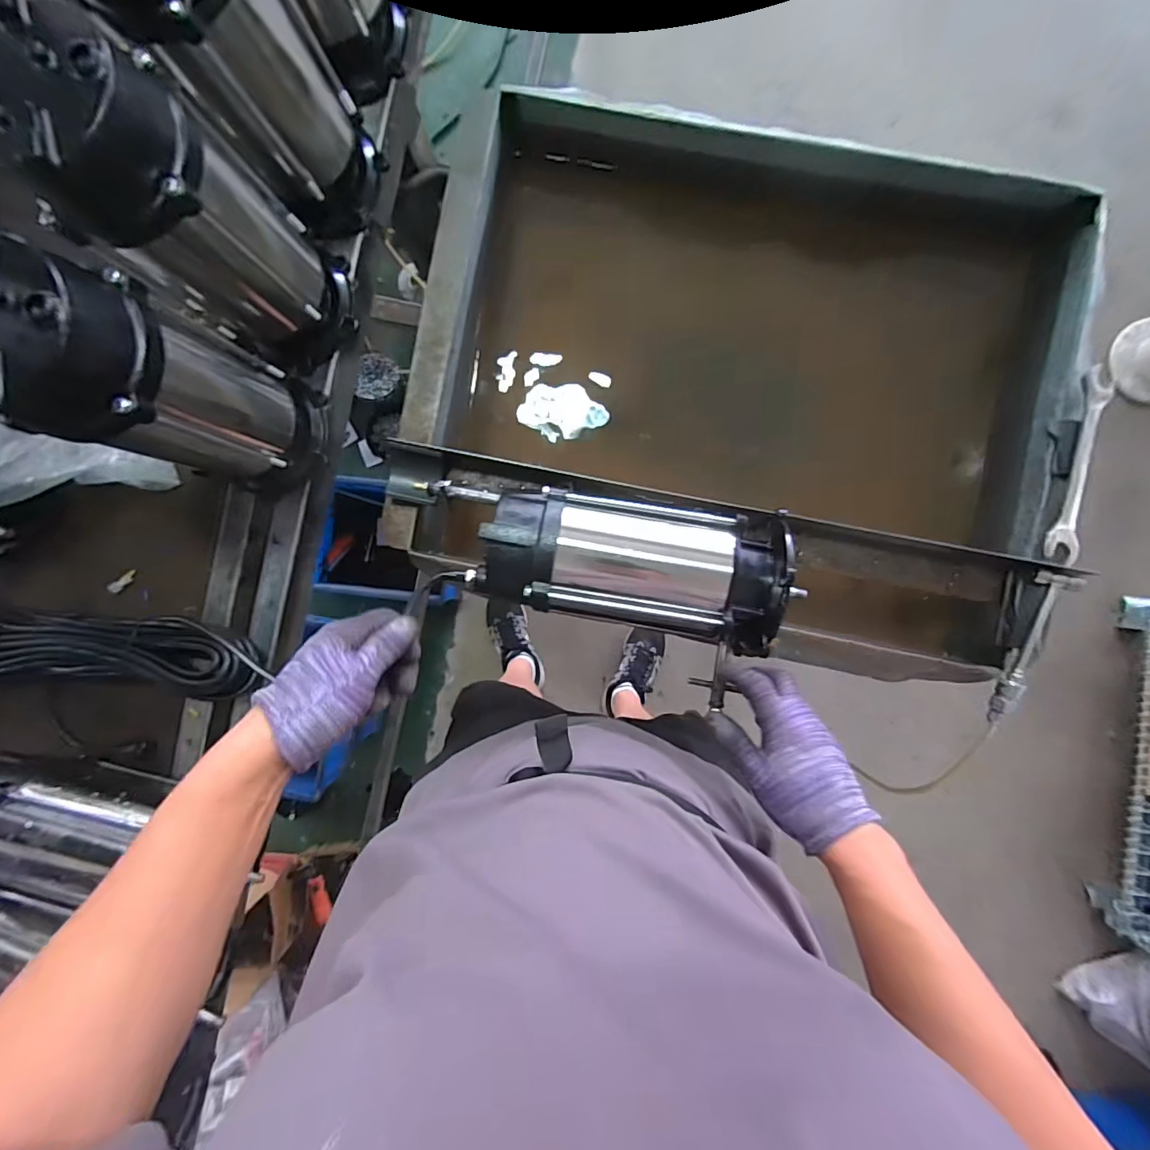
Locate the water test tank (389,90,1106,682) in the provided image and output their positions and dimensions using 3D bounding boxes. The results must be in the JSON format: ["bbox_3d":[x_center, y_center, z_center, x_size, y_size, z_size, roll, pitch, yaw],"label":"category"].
[{"bbox_3d":[0.211,-0.242,0.696,0.741,0.304,0.598,14,91,2],"label":"water test tank"}]

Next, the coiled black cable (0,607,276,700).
[{"bbox_3d":[-0.539,0.086,0.588,0.370,0.052,0.082,5,91,3],"label":"coiled black cable"}]

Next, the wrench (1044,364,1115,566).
[{"bbox_3d":[0.559,-0.122,0.553,0.032,0.017,0.216,15,91,2],"label":"wrench"}]

